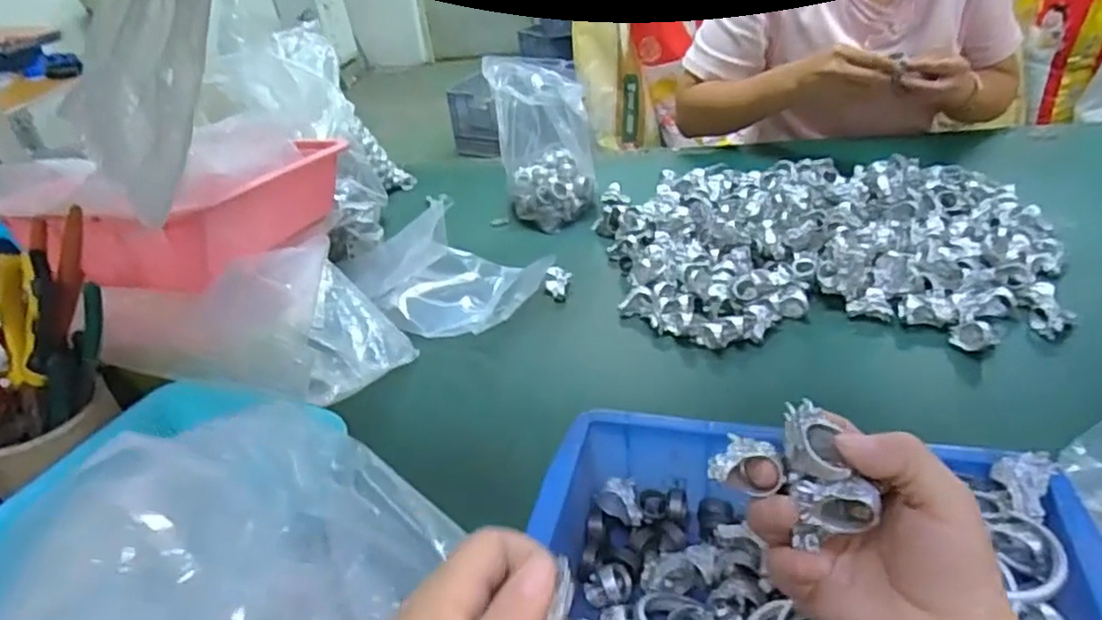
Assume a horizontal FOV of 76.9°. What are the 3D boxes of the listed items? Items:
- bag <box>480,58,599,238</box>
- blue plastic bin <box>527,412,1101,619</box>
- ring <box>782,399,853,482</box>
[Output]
[{"bbox_3d":[-0.007,-0.218,0.899,0.113,0.168,0.163,-12,34,-7],"label":"bag"},{"bbox_3d":[0.141,0.170,0.398,0.300,0.091,0.209,5,35,18],"label":"blue plastic bin"},{"bbox_3d":[0.116,0.058,0.308,0.025,0.016,0.034,4,64,-4],"label":"ring"}]

